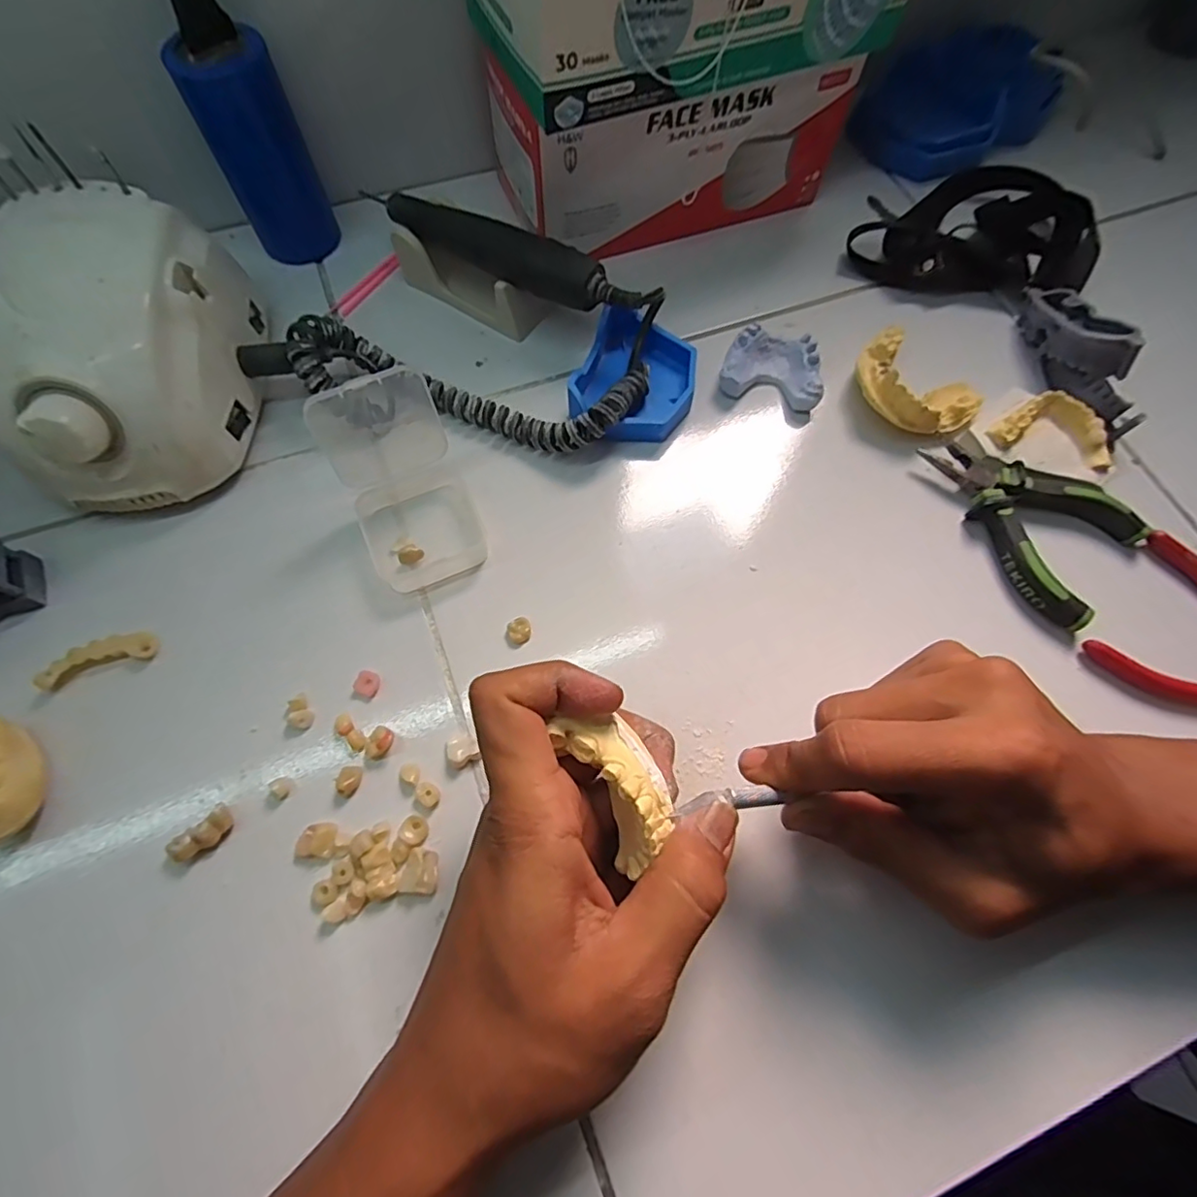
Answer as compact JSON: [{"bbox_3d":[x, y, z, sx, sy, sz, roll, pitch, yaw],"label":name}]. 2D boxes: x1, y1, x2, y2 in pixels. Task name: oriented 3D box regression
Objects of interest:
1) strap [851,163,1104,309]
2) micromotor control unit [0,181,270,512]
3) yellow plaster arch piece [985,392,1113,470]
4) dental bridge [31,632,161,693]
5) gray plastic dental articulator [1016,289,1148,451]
[{"bbox_3d":[0.246,-0.254,0.383,0.143,0.031,0.121,10,68,3],"label":"strap"},{"bbox_3d":[-0.234,-0.122,0.288,0.094,0.082,0.142,-3,68,-2],"label":"micromotor control unit"},{"bbox_3d":[0.251,-0.096,0.319,0.062,0.014,0.038,14,68,5],"label":"yellow plaster arch piece"},{"bbox_3d":[-0.236,0.028,0.272,0.047,0.010,0.015,-22,70,-10],"label":"dental bridge"},{"bbox_3d":[0.284,-0.144,0.335,0.028,0.047,0.099,-17,69,-8],"label":"gray plastic dental articulator"}]

